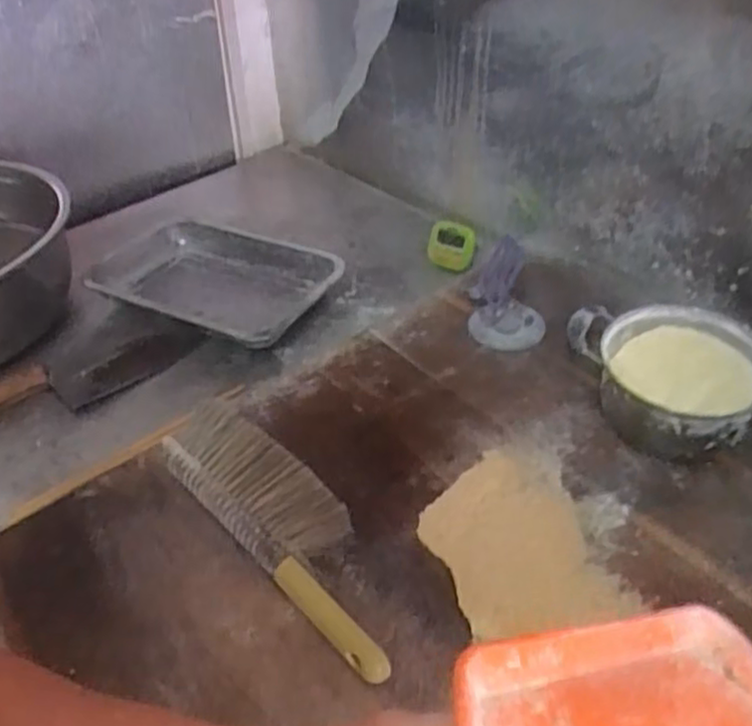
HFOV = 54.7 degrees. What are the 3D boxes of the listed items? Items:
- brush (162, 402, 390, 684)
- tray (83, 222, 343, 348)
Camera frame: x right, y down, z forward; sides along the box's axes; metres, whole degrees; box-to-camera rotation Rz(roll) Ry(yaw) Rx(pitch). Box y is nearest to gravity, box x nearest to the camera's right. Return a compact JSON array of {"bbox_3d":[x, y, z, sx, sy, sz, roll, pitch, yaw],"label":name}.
[{"bbox_3d":[-0.079,0.134,0.626,0.090,0.037,0.319,-31,48,-29],"label":"brush"},{"bbox_3d":[-0.228,-0.112,0.971,0.341,0.046,0.202,18,45,23],"label":"tray"}]

